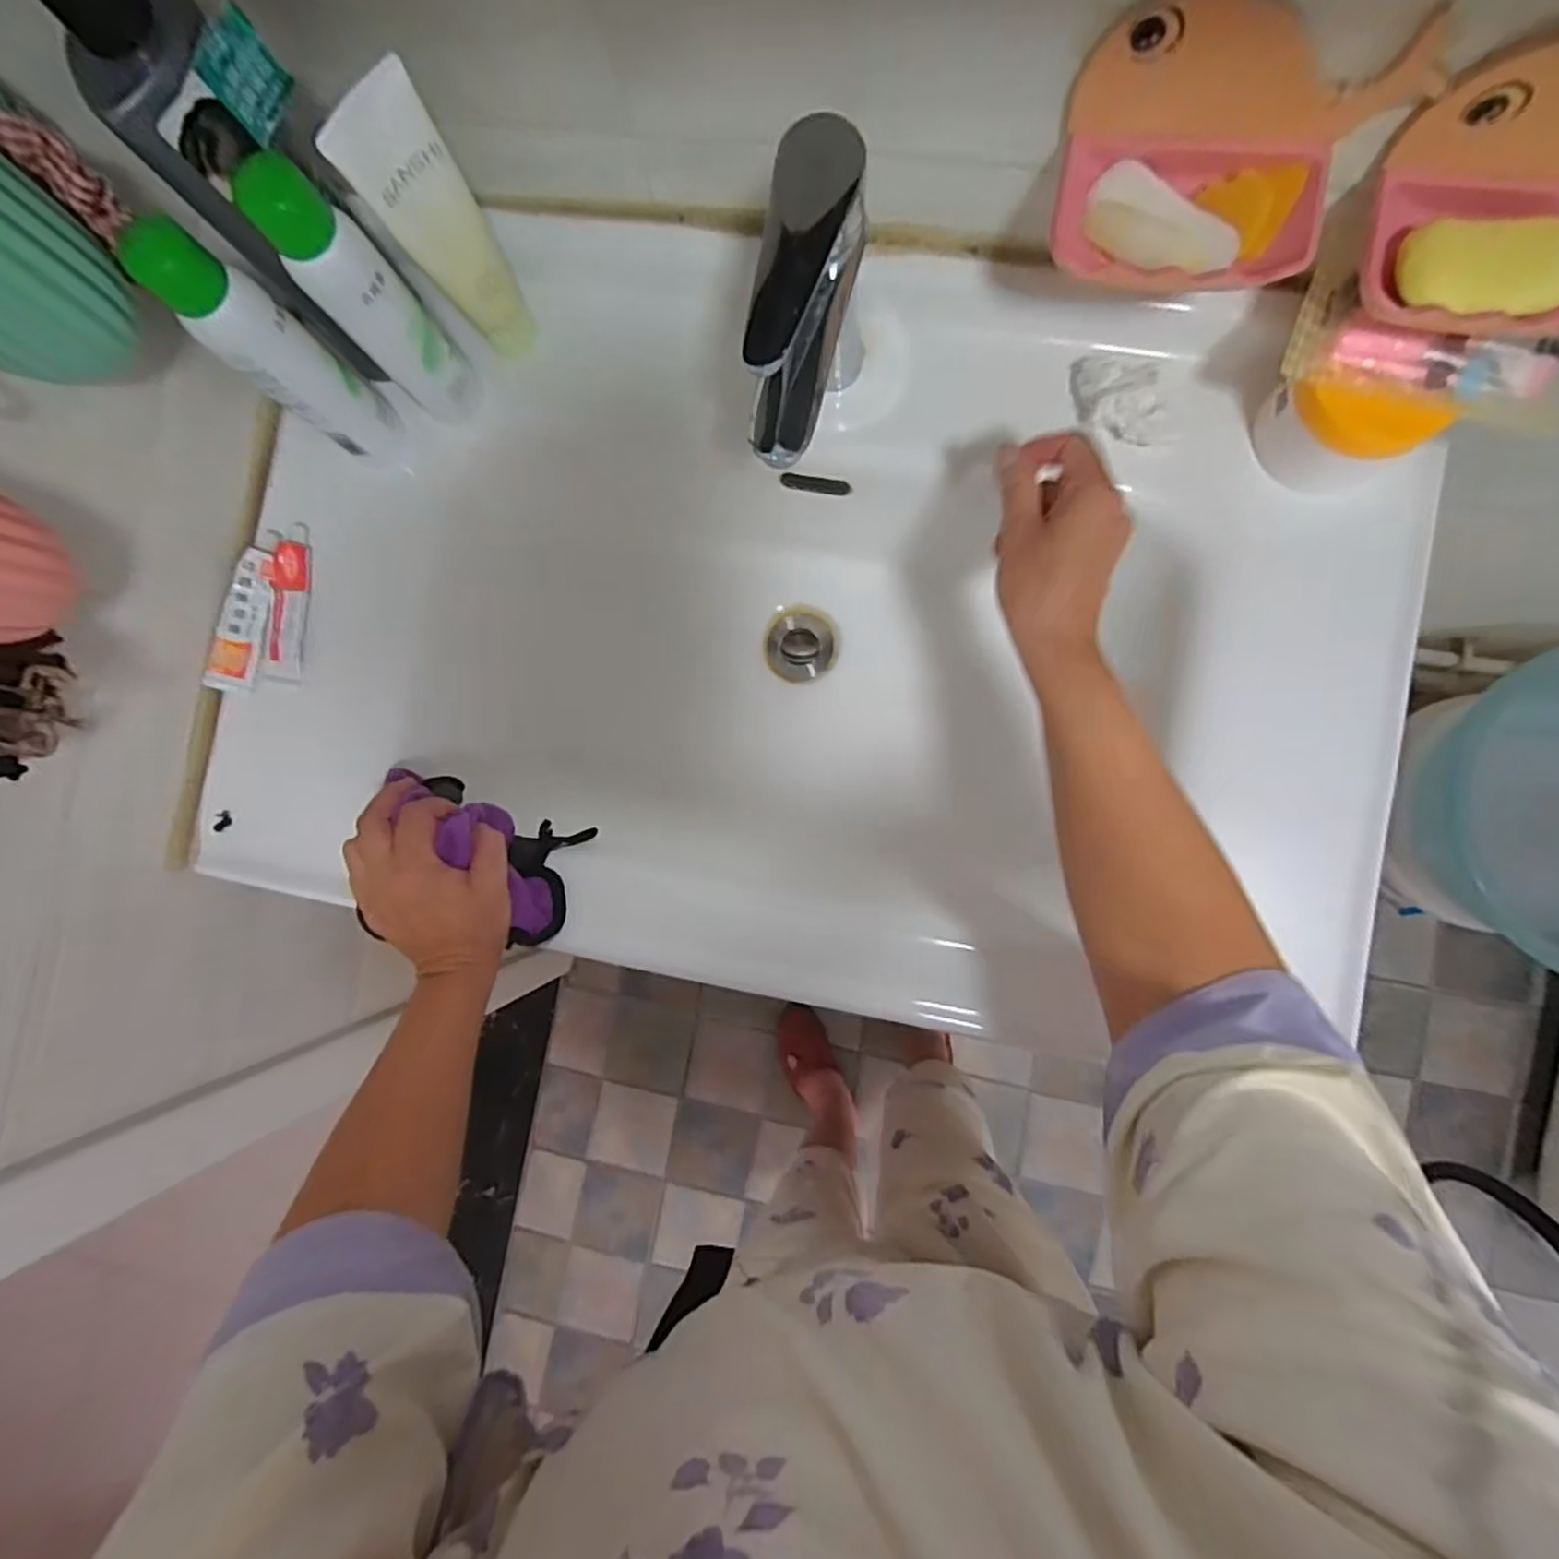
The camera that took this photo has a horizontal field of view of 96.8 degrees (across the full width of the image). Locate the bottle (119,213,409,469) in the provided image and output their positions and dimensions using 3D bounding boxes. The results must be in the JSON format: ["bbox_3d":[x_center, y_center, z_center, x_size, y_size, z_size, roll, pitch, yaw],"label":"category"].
[{"bbox_3d":[-0.297,-0.253,0.420,0.041,0.162,0.045,40,91,6],"label":"bottle"}]

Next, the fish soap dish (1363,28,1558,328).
[{"bbox_3d":[0.358,-0.269,0.318,0.139,0.070,0.092,17,88,6],"label":"fish soap dish"}]

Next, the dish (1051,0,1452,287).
[{"bbox_3d":[0.214,-0.296,0.329,0.149,0.068,0.086,12,88,6],"label":"dish"}]

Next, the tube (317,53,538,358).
[{"bbox_3d":[-0.197,-0.325,0.416,0.053,0.156,0.033,-35,84,2],"label":"tube"}]

